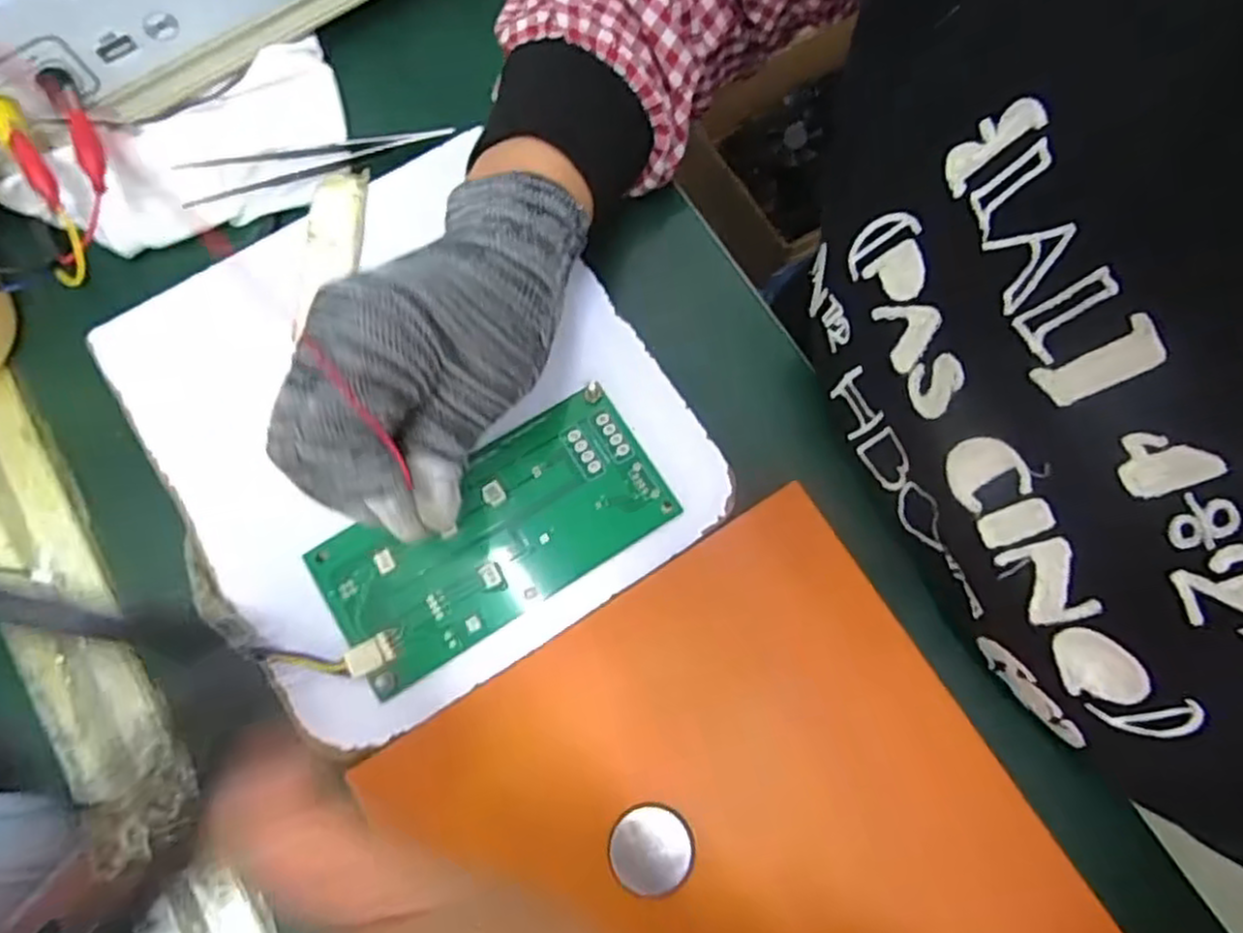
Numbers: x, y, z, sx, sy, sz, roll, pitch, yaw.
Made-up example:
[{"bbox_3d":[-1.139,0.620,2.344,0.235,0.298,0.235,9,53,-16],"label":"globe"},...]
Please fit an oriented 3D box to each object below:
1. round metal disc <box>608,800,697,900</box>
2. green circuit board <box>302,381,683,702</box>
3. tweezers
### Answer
[{"bbox_3d":[0.011,0.135,0.262,0.029,0.007,0.028,0,78,1],"label":"round metal disc"},{"bbox_3d":[-0.049,0.026,0.289,0.134,0.007,0.064,-34,80,-9],"label":"green circuit board"},{"bbox_3d":[-0.138,-0.142,0.337,0.120,0.012,0.017,-17,78,-3],"label":"tweezers"}]

